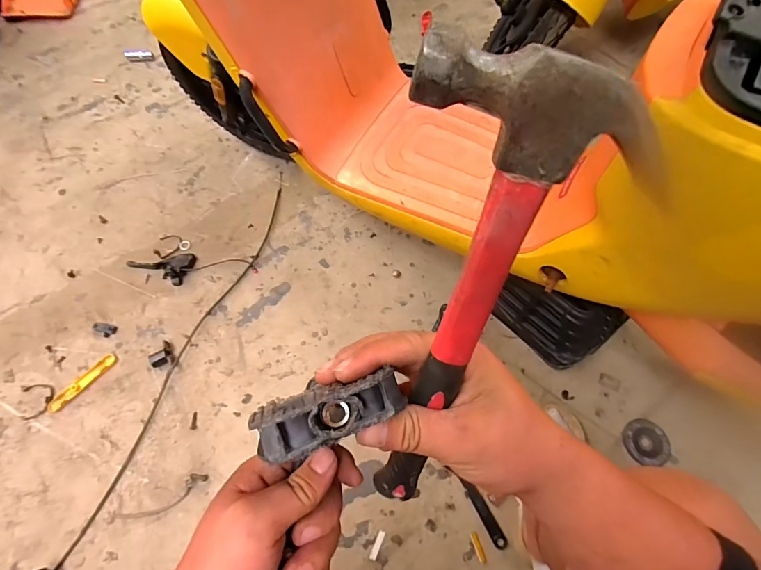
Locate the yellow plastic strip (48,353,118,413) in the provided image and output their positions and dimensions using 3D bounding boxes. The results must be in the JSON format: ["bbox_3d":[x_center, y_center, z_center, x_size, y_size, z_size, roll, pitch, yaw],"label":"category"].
[{"bbox_3d":[-0.634,0.209,0.848,0.031,0.006,0.152,36,71,14],"label":"yellow plastic strip"}]

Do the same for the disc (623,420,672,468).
[{"bbox_3d":[0.555,0.327,0.826,0.091,0.015,0.089,0,66,0],"label":"disc"}]

